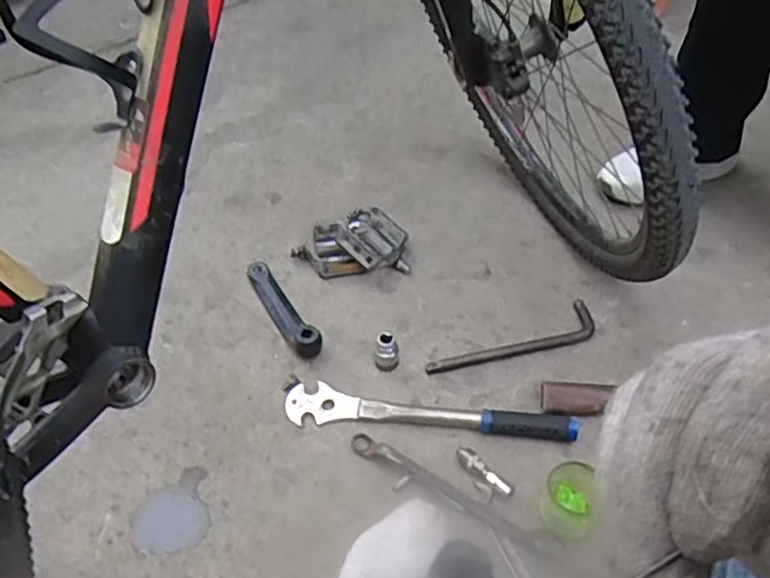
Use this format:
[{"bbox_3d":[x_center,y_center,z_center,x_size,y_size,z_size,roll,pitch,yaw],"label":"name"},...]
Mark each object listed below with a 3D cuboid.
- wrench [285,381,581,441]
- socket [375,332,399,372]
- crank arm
[{"bbox_3d":[0.053,0.150,0.836,0.351,0.025,0.051,4,46,5],"label":"wrench"},{"bbox_3d":[0.003,0.082,0.889,0.029,0.057,0.027,-1,46,0],"label":"socket"},{"bbox_3d":[-0.146,0.018,0.950,0.033,0.051,0.199,-24,50,-20],"label":"crank arm"}]

